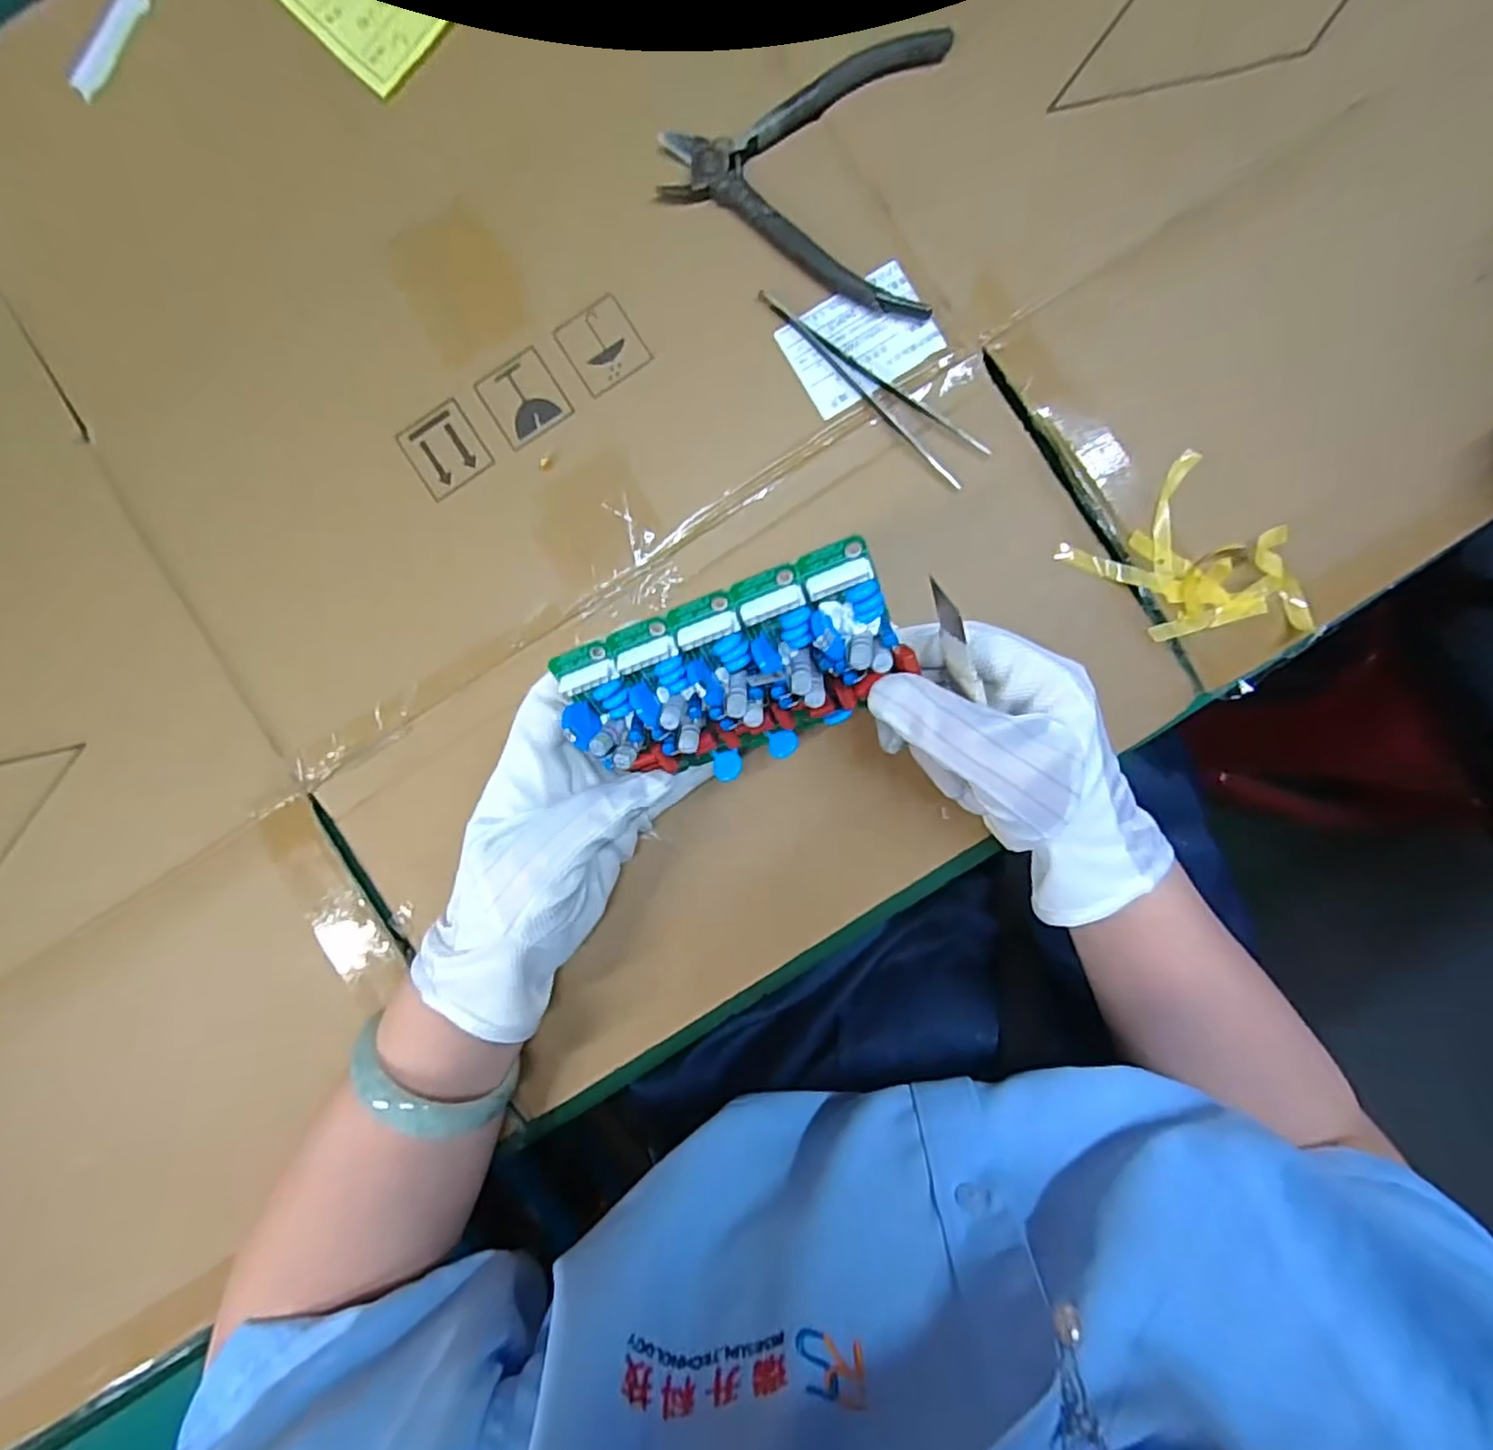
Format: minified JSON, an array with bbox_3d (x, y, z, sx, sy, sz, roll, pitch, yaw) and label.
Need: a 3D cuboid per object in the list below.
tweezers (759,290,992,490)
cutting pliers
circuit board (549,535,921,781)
[{"bbox_3d":[0.060,-0.167,0.326,0.133,0.006,0.022,42,91,2],"label":"tweezers"},{"bbox_3d":[0.025,-0.266,0.325,0.133,0.013,0.126,4,90,3],"label":"cutting pliers"},{"bbox_3d":[-0.004,-0.014,0.263,0.128,0.024,0.075,-19,119,13],"label":"circuit board"}]

